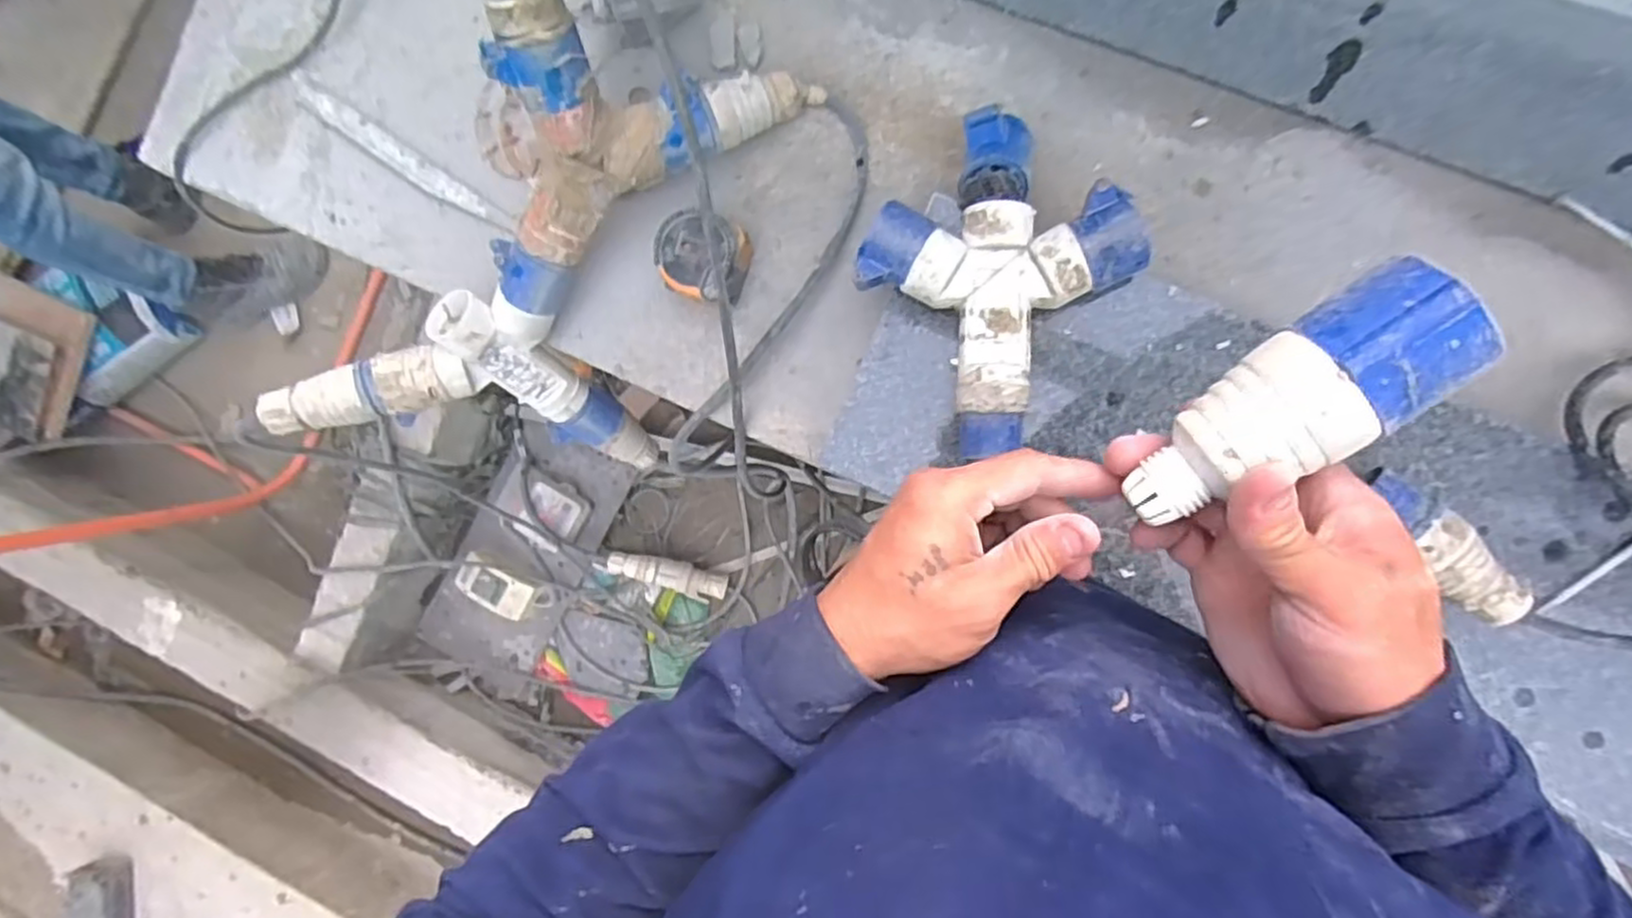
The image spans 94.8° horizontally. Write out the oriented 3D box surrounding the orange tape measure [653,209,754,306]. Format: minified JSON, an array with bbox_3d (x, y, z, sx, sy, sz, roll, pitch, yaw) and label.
[{"bbox_3d":[-0.091,-0.161,0.600,0.069,0.033,0.063,0,91,9],"label":"orange tape measure"}]

